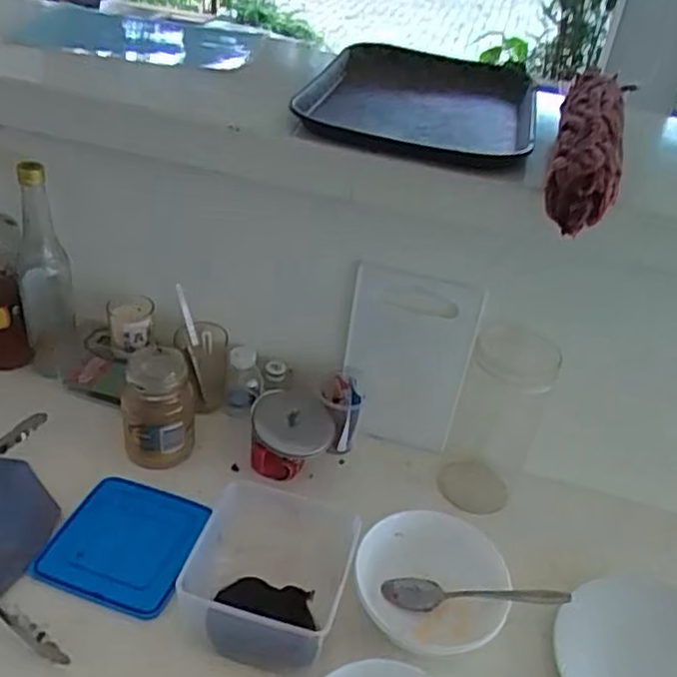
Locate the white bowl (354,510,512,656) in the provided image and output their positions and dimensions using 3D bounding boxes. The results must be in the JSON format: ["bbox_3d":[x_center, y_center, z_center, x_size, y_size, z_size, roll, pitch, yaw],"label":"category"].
[{"bbox_3d":[0.087,0.236,0.662,0.141,0.062,0.123,17,36,13],"label":"white bowl"}]

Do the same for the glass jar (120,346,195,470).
[{"bbox_3d":[-0.200,0.076,0.774,0.071,0.113,0.081,3,36,-7],"label":"glass jar"}]

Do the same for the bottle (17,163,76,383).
[{"bbox_3d":[-0.346,-0.072,0.805,0.056,0.262,0.072,-10,39,-23],"label":"bottle"}]

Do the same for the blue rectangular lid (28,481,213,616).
[{"bbox_3d":[-0.211,0.203,0.691,0.138,0.009,0.134,14,36,10],"label":"blue rectangular lid"}]

